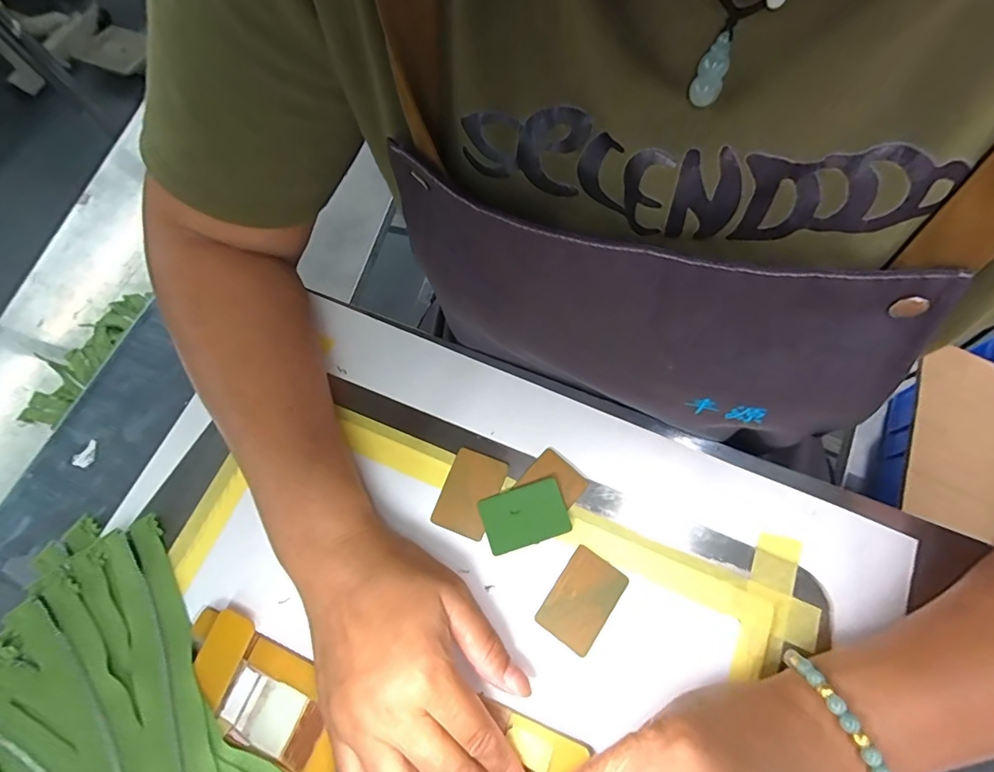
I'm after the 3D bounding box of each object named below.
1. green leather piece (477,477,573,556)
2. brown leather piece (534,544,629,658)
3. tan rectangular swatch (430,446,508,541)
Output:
[{"bbox_3d":[0.017,0.081,0.295,0.052,0.004,0.035,-18,69,-4],"label":"green leather piece"},{"bbox_3d":[0.050,0.125,0.277,0.034,0.004,0.051,33,74,14],"label":"brown leather piece"},{"bbox_3d":[-0.018,0.068,0.303,0.035,0.004,0.052,19,71,10],"label":"tan rectangular swatch"}]

